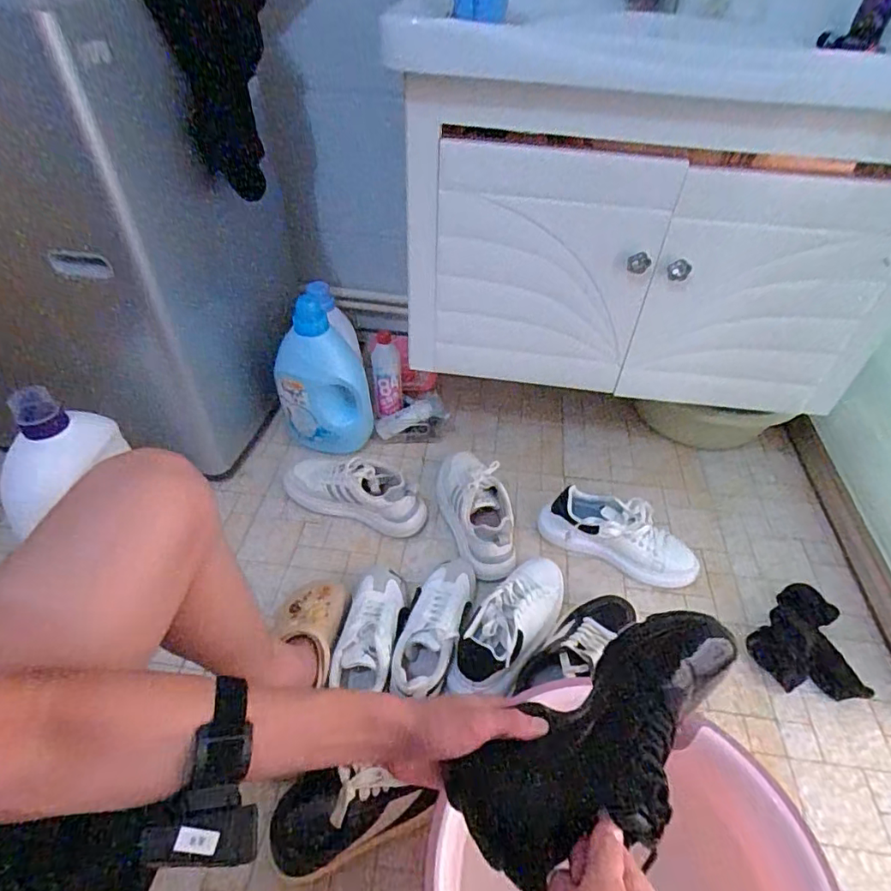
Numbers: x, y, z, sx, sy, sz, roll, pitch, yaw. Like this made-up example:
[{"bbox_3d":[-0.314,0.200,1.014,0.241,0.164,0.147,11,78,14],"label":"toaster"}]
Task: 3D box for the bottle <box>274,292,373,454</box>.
[{"bbox_3d":[-0.241,-0.129,1.093,0.171,0.337,0.084,8,44,5],"label":"bottle"}]

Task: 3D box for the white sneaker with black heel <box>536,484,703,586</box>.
[{"bbox_3d":[0.314,0.157,0.973,0.282,0.104,0.100,20,46,17],"label":"white sneaker with black heel"}]

